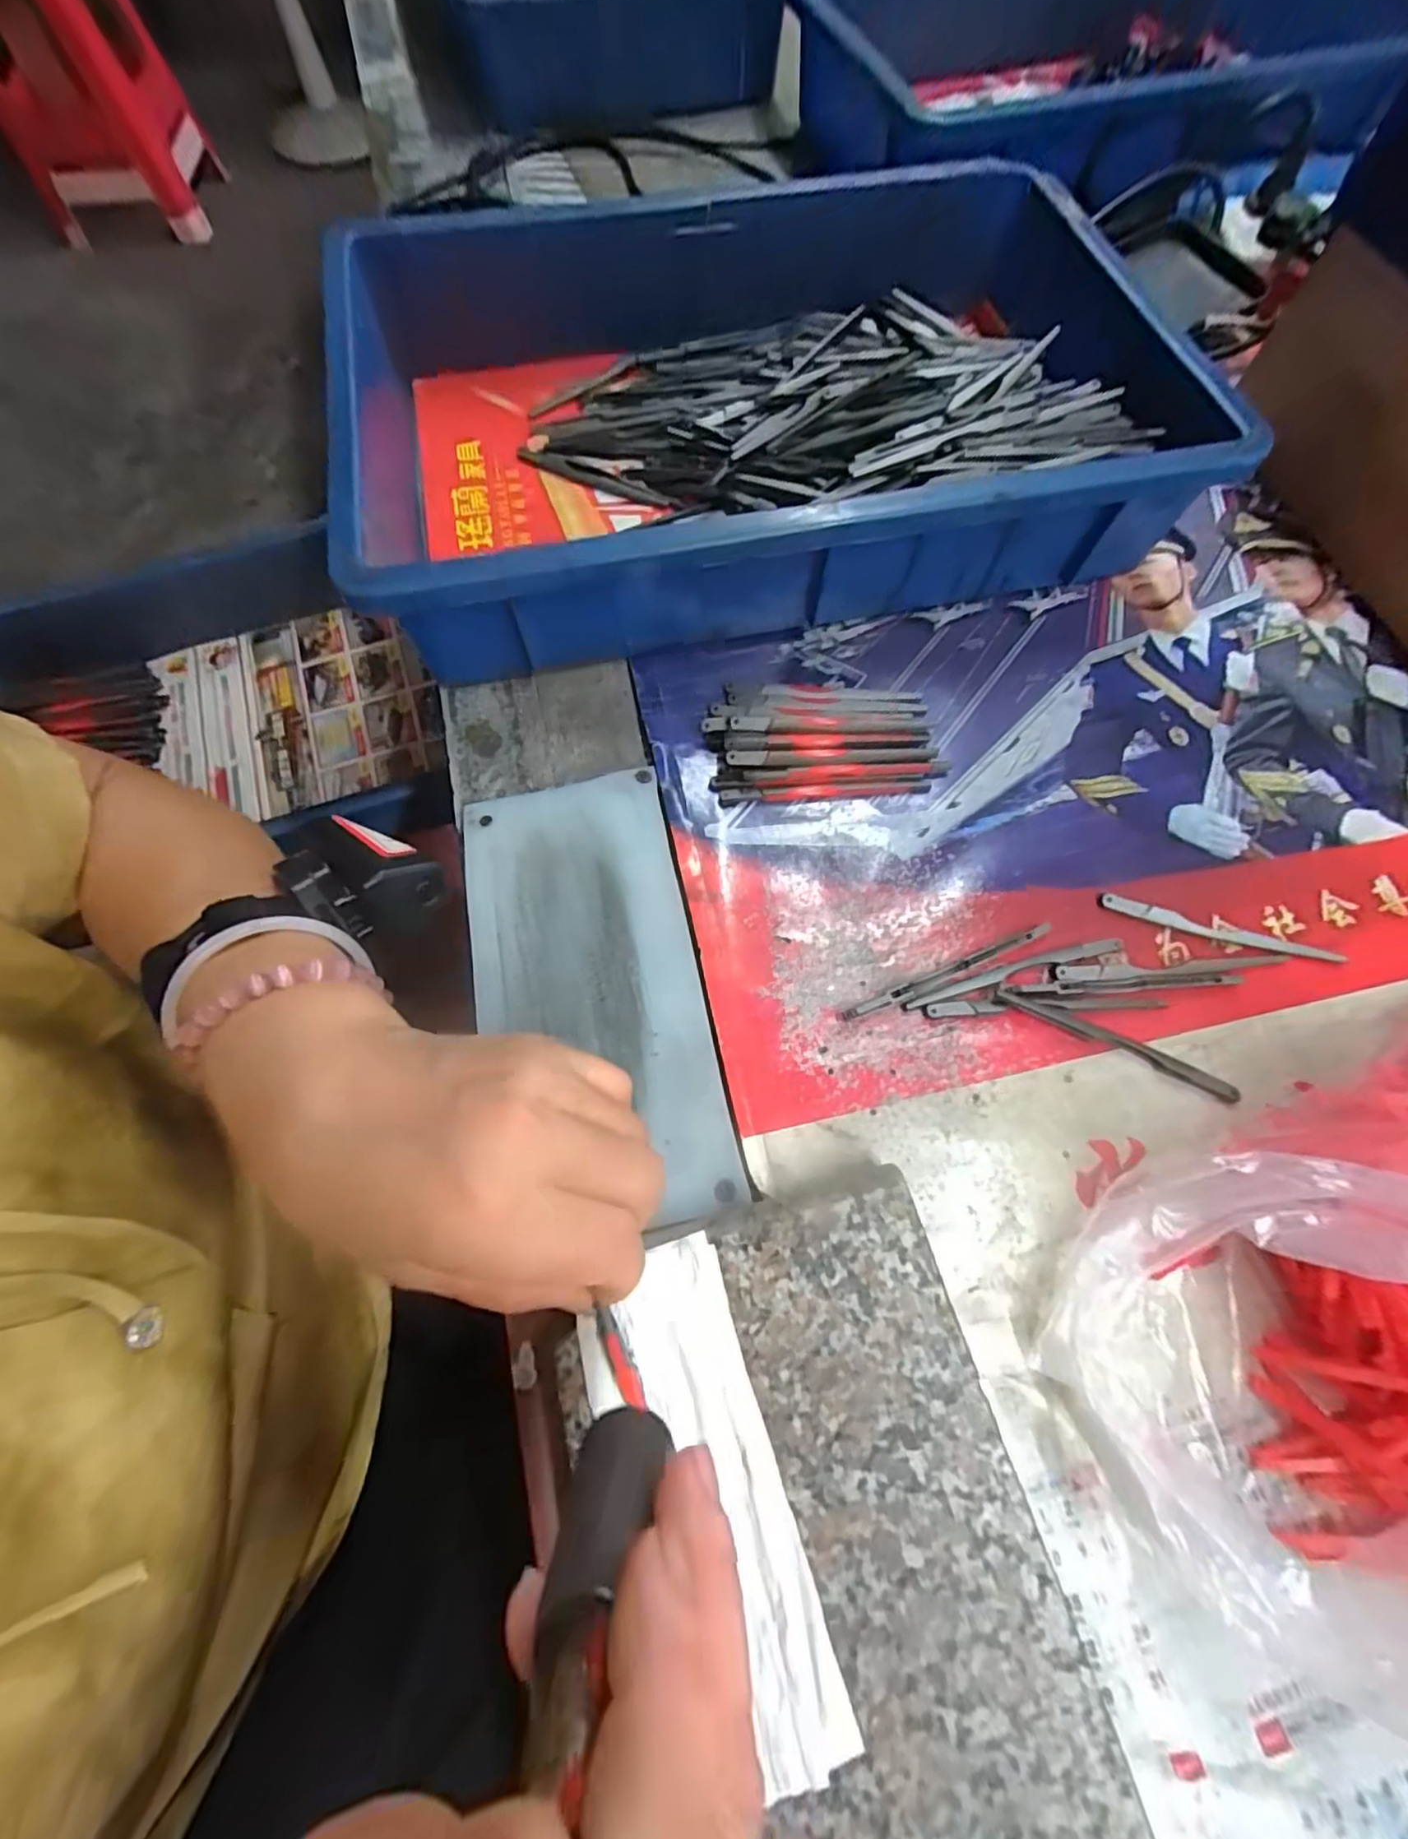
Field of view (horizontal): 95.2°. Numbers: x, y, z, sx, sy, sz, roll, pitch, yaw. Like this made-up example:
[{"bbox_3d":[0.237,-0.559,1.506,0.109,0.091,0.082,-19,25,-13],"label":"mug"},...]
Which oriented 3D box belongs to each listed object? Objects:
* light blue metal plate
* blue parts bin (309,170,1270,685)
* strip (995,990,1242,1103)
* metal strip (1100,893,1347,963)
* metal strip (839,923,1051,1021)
[{"bbox_3d":[-0.050,0.027,0.274,0.093,0.009,0.195,-11,69,-5],"label":"light blue metal plate"},{"bbox_3d":[0.022,-0.296,0.364,0.409,0.077,0.305,-12,69,-5],"label":"blue parts bin"},{"bbox_3d":[0.173,0.051,0.270,0.101,0.005,0.009,25,70,9],"label":"strip"},{"bbox_3d":[0.231,0.004,0.289,0.100,0.004,0.008,16,69,6],"label":"metal strip"},{"bbox_3d":[0.107,0.023,0.279,0.103,0.005,0.006,-22,70,-9],"label":"metal strip"}]

